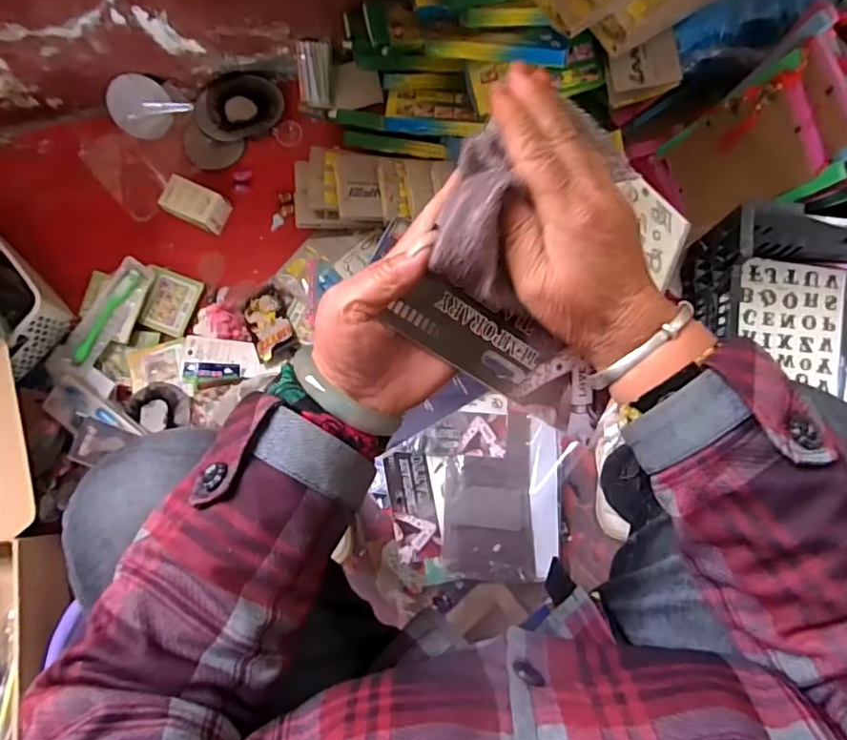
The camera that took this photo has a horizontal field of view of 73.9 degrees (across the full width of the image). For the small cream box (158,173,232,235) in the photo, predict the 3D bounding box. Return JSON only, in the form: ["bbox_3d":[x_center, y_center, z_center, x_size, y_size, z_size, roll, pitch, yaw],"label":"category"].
[{"bbox_3d":[-0.342,-0.246,0.846,0.087,0.050,0.054,23,85,6],"label":"small cream box"}]

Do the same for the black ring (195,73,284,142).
[{"bbox_3d":[-0.284,-0.408,0.869,0.127,0.032,0.098,-6,82,3],"label":"black ring"}]

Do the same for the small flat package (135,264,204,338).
[{"bbox_3d":[-0.382,-0.102,0.853,0.077,0.011,0.093,20,84,6],"label":"small flat package"}]

